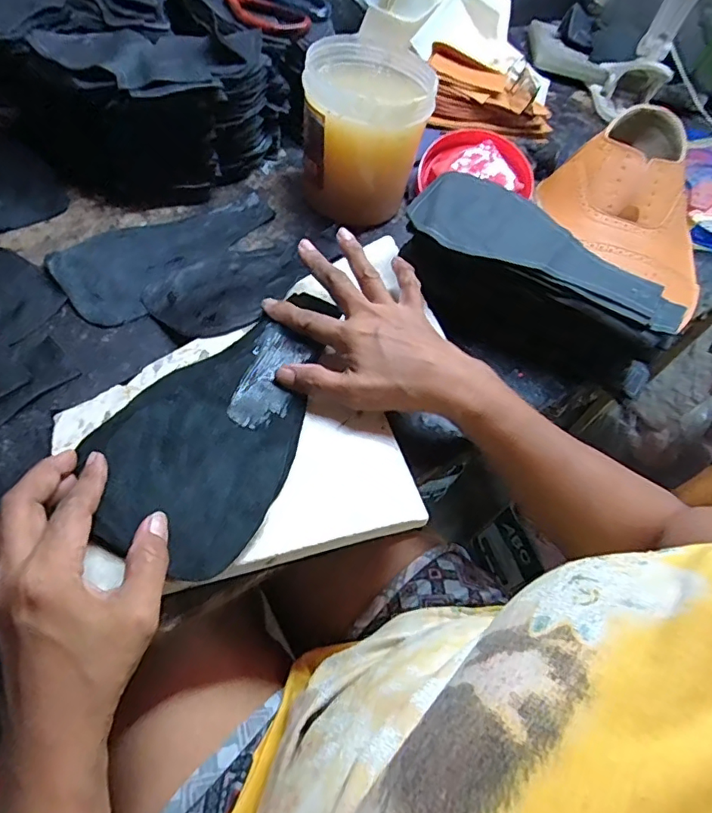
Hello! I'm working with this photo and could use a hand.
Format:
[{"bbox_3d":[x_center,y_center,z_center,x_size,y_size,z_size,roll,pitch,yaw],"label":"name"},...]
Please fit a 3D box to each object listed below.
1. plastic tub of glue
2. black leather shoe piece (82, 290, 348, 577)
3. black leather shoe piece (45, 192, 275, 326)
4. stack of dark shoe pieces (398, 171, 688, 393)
[{"bbox_3d":[0.006,-0.264,0.505,0.115,0.130,0.123,5,56,-7],"label":"plastic tub of glue"},{"bbox_3d":[-0.088,-0.006,0.351,0.116,0.009,0.228,23,55,2],"label":"black leather shoe piece"},{"bbox_3d":[-0.166,-0.147,0.466,0.092,0.007,0.208,40,59,13],"label":"black leather shoe piece"},{"bbox_3d":[0.145,-0.099,0.451,0.233,0.093,0.104,37,58,14],"label":"stack of dark shoe pieces"}]

